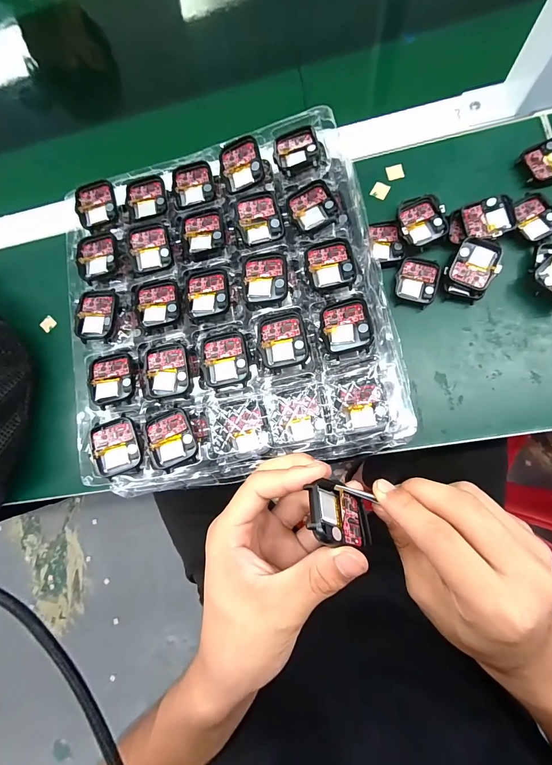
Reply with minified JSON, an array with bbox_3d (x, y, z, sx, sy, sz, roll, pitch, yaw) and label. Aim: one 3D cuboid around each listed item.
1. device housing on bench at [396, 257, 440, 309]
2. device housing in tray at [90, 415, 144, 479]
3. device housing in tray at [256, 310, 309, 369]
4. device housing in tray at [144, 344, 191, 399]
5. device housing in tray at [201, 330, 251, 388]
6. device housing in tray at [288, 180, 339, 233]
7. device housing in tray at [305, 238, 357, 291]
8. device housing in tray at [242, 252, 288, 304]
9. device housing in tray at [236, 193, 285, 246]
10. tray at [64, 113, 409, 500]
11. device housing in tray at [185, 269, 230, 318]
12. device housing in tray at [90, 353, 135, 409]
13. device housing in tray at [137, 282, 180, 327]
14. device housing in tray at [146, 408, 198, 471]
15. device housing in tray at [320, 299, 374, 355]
[{"bbox_3d":[0.134,-0.095,0.305,0.036,0.008,0.041,12,84,10],"label":"device housing on bench"},{"bbox_3d":[-0.129,0.052,0.262,0.039,0.011,0.044,-20,80,5],"label":"device housing in tray"},{"bbox_3d":[0.005,-0.035,0.254,0.038,0.006,0.044,-10,81,7],"label":"device housing in tray"},{"bbox_3d":[-0.090,-0.010,0.266,0.037,0.005,0.043,-7,81,7],"label":"device housing in tray"},{"bbox_3d":[-0.041,-0.020,0.261,0.038,0.009,0.047,-11,81,7],"label":"device housing in tray"},{"bbox_3d":[0.030,-0.148,0.269,0.034,0.009,0.042,-20,80,5],"label":"device housing in tray"},{"bbox_3d":[0.044,-0.096,0.259,0.036,0.009,0.042,-8,81,7],"label":"device housing in tray"},{"bbox_3d":[-0.009,-0.087,0.264,0.037,0.007,0.042,-3,82,8],"label":"device housing in tray"},{"bbox_3d":[-0.013,-0.140,0.274,0.036,0.009,0.044,-11,81,7],"label":"device housing in tray"},{"bbox_3d":[-0.048,-0.070,0.272,0.263,0.028,0.289,-11,84,6],"label":"tray"},{"bbox_3d":[-0.058,-0.077,0.272,0.037,0.009,0.042,-11,81,6],"label":"device housing in tray"},{"bbox_3d":[-0.140,-0.004,0.276,0.037,0.012,0.044,-17,80,6],"label":"device housing in tray"},{"bbox_3d":[-0.101,-0.069,0.277,0.035,0.008,0.040,-11,81,7],"label":"device housing in tray"},{"bbox_3d":[-0.084,0.044,0.258,0.037,0.010,0.044,-27,79,4],"label":"device housing in tray"},{"bbox_3d":[0.054,-0.044,0.248,0.037,0.013,0.042,-6,82,7],"label":"device housing in tray"}]

